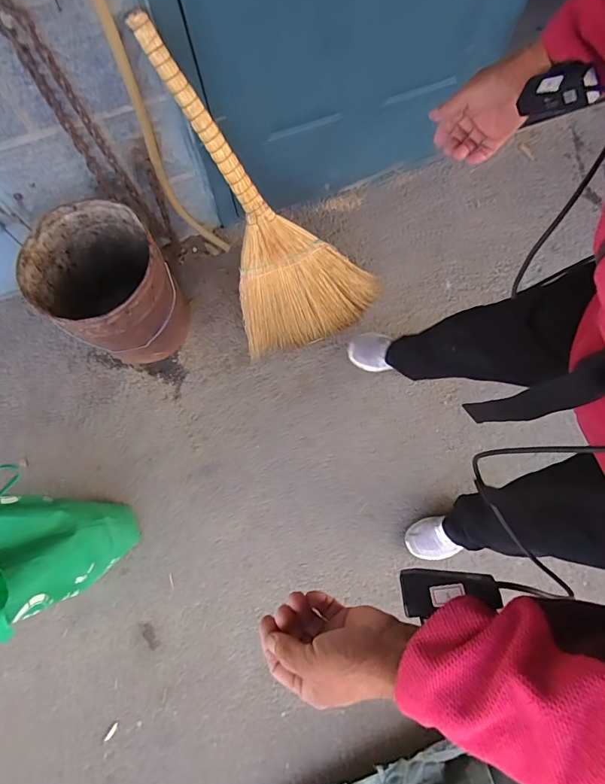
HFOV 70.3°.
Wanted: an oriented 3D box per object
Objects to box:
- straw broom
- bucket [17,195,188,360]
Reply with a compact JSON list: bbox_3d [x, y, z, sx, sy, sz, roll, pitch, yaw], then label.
[{"bbox_3d":[-0.038,-0.450,1.032,0.389,0.746,0.056,-23,41,-8],"label":"straw broom"},{"bbox_3d":[-0.468,-0.244,1.073,0.286,0.314,0.276,0,75,-1],"label":"bucket"}]

